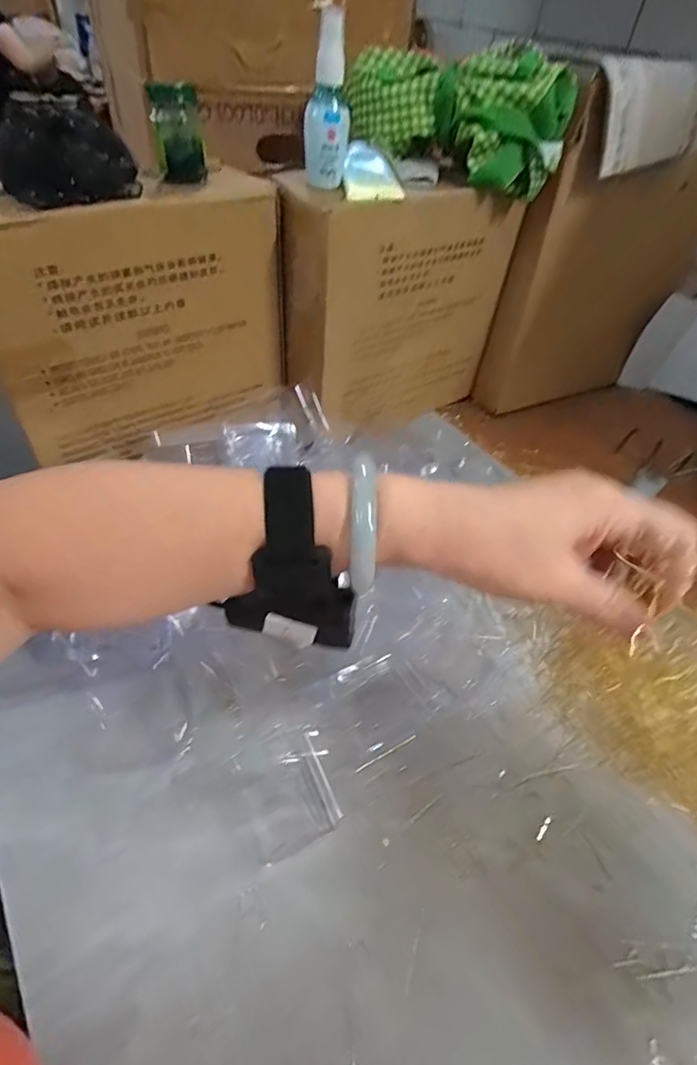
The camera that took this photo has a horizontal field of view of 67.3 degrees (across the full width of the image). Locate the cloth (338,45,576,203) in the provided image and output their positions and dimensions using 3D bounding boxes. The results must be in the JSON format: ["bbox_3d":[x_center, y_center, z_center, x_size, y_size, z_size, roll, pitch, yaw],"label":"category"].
[{"bbox_3d":[0.111,-0.418,0.526,0.212,0.094,0.095,26,49,17],"label":"cloth"}]

